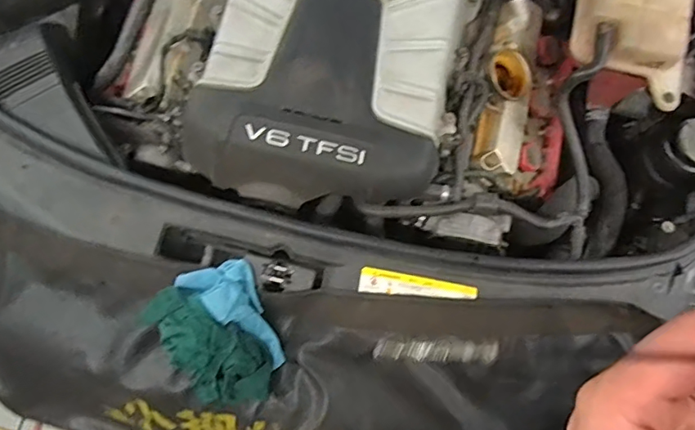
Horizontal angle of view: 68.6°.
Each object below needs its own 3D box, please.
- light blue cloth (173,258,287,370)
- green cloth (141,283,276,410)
[{"bbox_3d":[-0.120,0.112,0.603,0.073,0.052,0.162,-44,100,-11],"label":"light blue cloth"},{"bbox_3d":[-0.161,0.151,0.590,0.098,0.056,0.168,-37,80,-10],"label":"green cloth"}]

